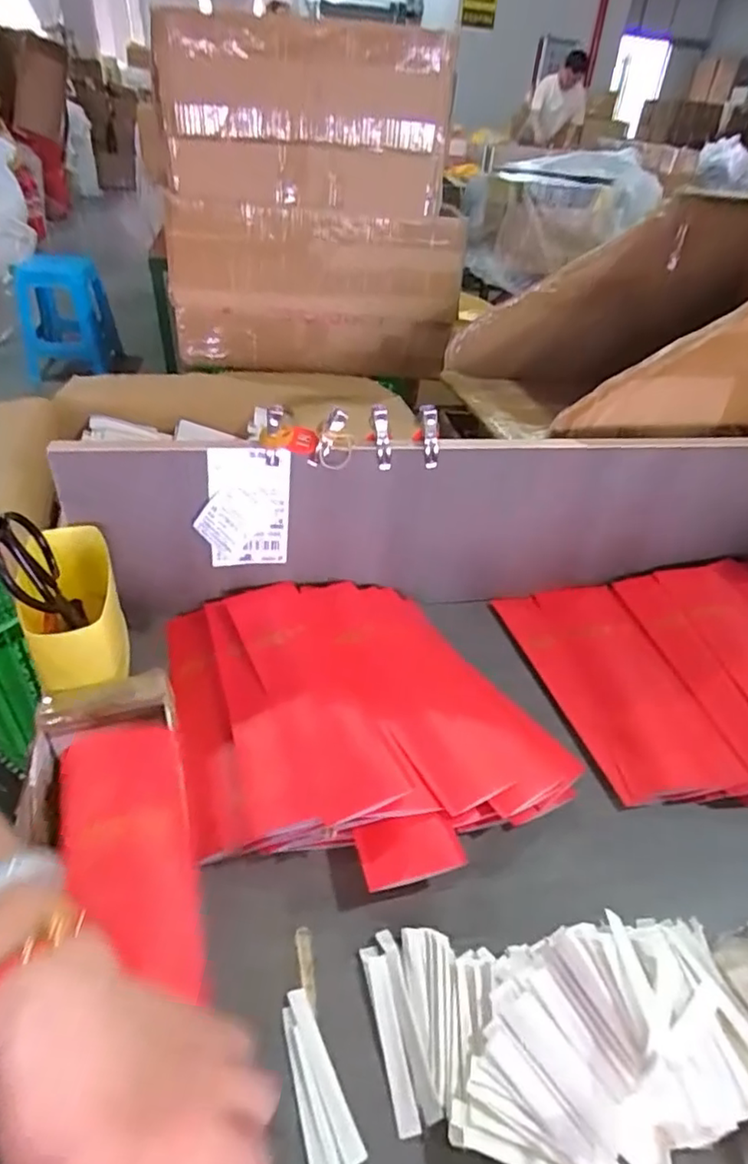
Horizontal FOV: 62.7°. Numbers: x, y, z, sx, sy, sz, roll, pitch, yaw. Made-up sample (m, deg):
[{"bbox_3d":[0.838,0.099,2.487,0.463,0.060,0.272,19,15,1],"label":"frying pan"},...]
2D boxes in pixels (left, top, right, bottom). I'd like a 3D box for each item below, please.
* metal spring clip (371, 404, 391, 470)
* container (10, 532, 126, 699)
[{"bbox_3d":[0.008,-0.138,0.591,0.015,0.061,0.017,-12,21,-15],"label":"metal spring clip"},{"bbox_3d":[-0.264,0.029,0.545,0.068,0.085,0.161,-11,41,-19],"label":"container"}]

